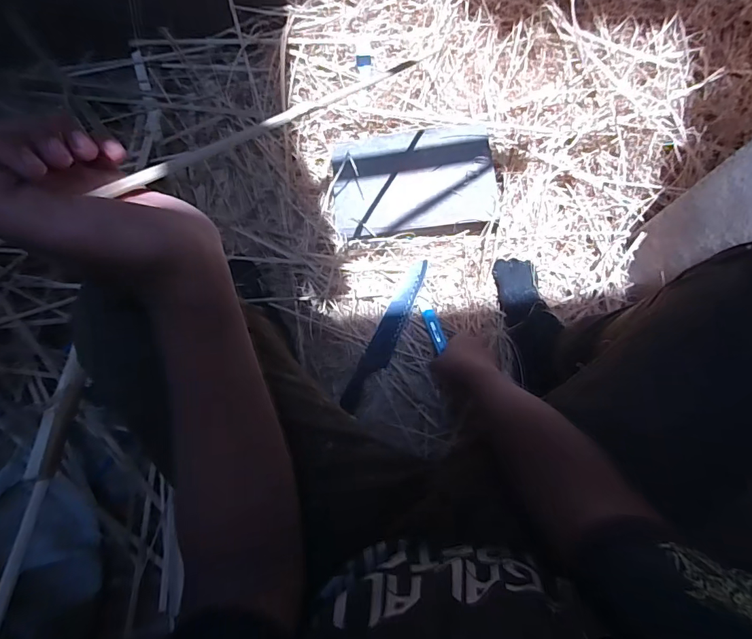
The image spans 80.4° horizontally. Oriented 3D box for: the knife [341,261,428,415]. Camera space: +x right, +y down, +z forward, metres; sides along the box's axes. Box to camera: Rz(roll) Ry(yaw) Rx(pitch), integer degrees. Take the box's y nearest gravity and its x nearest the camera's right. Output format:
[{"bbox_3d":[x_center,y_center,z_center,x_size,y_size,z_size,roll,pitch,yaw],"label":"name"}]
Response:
[{"bbox_3d":[0.017,0.030,0.749,0.041,0.019,0.274,28,92,7],"label":"knife"}]

